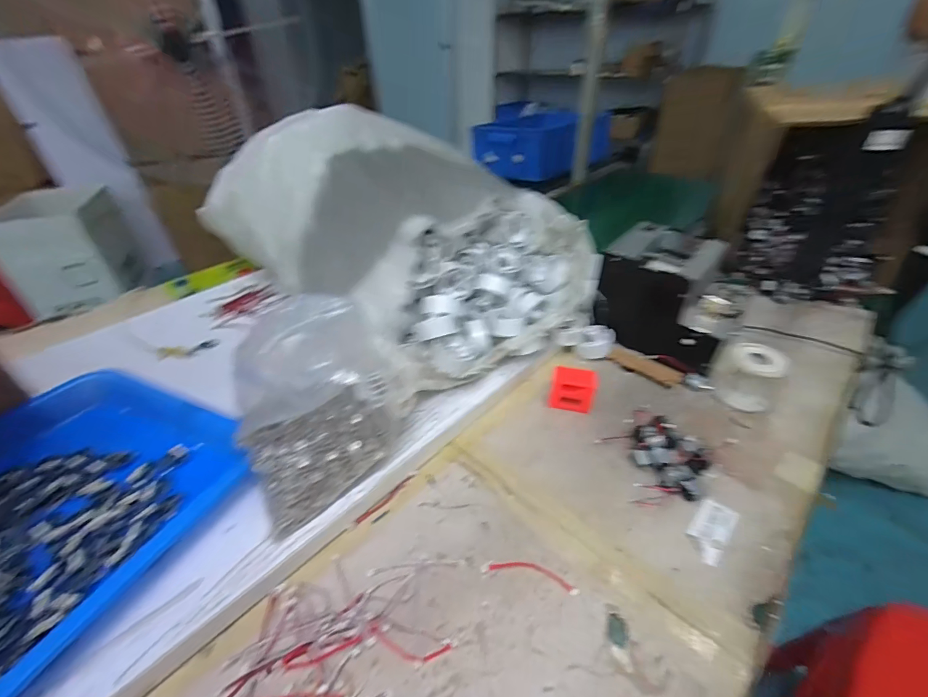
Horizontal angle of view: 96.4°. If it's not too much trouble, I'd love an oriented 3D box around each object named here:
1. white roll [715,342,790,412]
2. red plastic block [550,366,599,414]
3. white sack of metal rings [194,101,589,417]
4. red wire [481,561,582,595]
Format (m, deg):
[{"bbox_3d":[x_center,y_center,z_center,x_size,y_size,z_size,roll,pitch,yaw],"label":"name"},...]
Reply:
[{"bbox_3d":[0.363,0.032,0.519,0.058,0.062,0.061,28,47,33],"label":"white roll"},{"bbox_3d":[0.141,0.053,0.533,0.054,0.043,0.036,6,38,11],"label":"red plastic block"},{"bbox_3d":[-0.114,-0.221,0.682,0.381,0.234,0.621,-29,45,-31],"label":"white sack of metal rings"},{"bbox_3d":[0.061,0.207,0.382,0.086,0.004,0.019,8,39,13],"label":"red wire"}]

